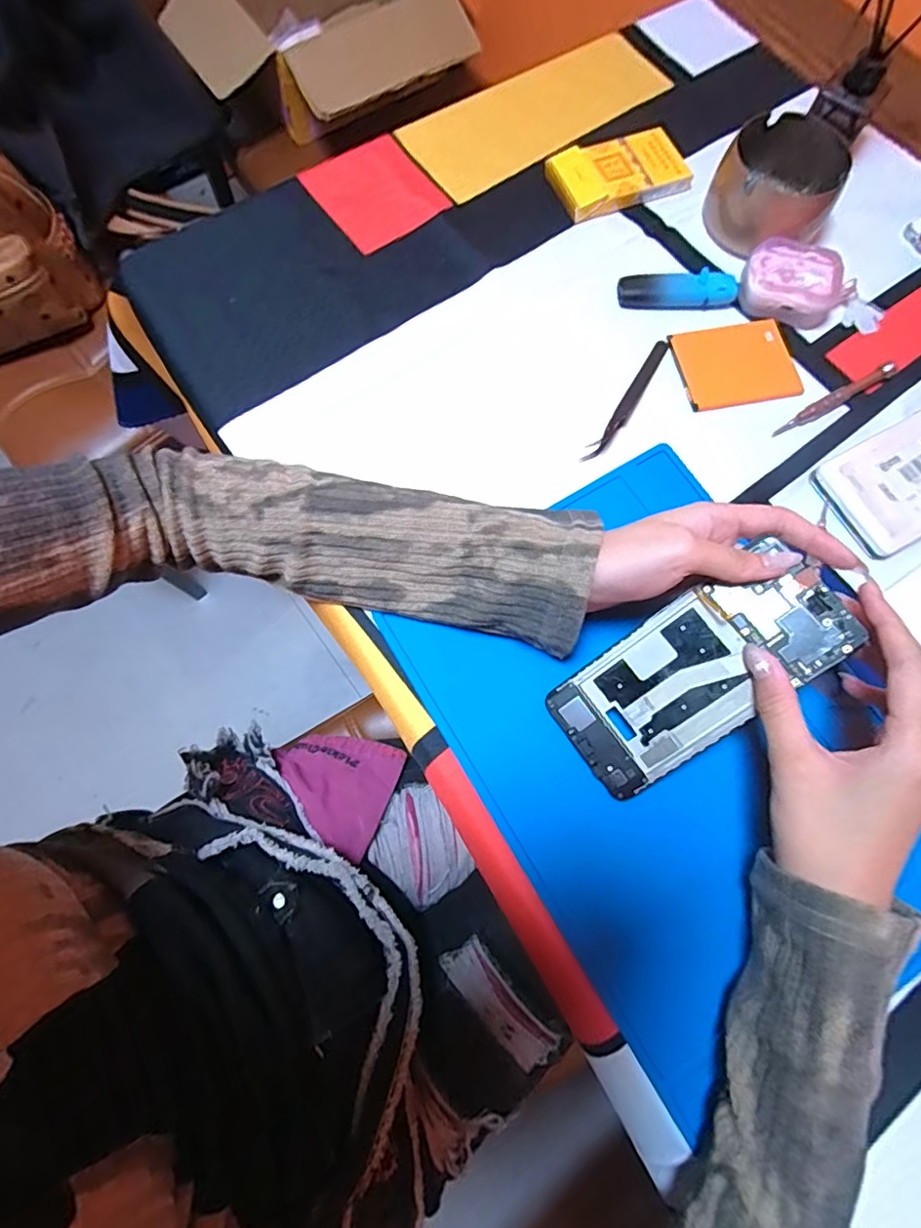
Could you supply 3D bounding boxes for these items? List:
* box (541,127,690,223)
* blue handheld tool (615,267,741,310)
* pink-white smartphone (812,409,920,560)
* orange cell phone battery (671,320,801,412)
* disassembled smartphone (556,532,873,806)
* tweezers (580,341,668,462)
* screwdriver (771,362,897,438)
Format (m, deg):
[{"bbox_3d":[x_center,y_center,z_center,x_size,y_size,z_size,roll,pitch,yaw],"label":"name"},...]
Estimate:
[{"bbox_3d":[0.124,-0.345,0.428,0.102,0.015,0.062,-20,75,-7],"label":"box"},{"bbox_3d":[0.156,-0.233,0.390,0.081,0.017,0.021,2,74,-1],"label":"blue handheld tool"},{"bbox_3d":[0.310,-0.097,0.361,0.141,0.011,0.071,-28,76,-9],"label":"pink-white smartphone"},{"bbox_3d":[0.195,-0.178,0.385,0.084,0.004,0.062,-11,74,-5],"label":"orange cell phone battery"},{"bbox_3d":[0.124,0.032,0.290,0.149,0.007,0.070,-37,77,16],"label":"disassembled smartphone"},{"bbox_3d":[0.117,-0.148,0.373,0.013,0.014,0.118,32,75,7],"label":"tweezers"},{"bbox_3d":[0.260,-0.149,0.377,0.100,0.009,0.011,-30,77,-10],"label":"screwdriver"}]

